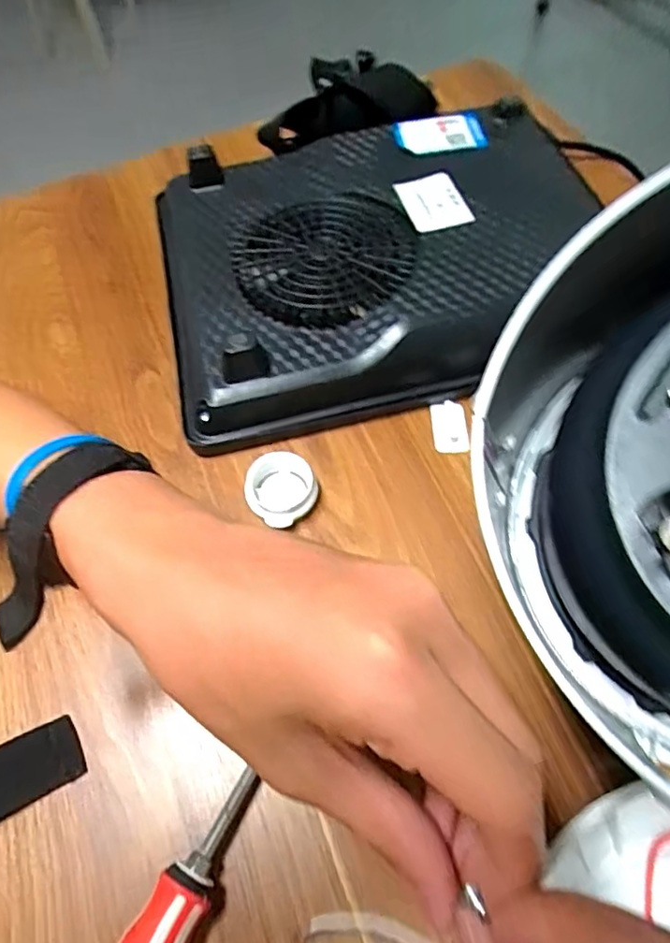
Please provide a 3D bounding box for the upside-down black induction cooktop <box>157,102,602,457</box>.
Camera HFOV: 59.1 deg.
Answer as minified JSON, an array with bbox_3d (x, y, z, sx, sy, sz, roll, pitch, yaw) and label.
[{"bbox_3d":[0.027,-0.159,0.437,0.305,0.063,0.257,-12,59,-5],"label":"upside-down black induction cooktop"}]

